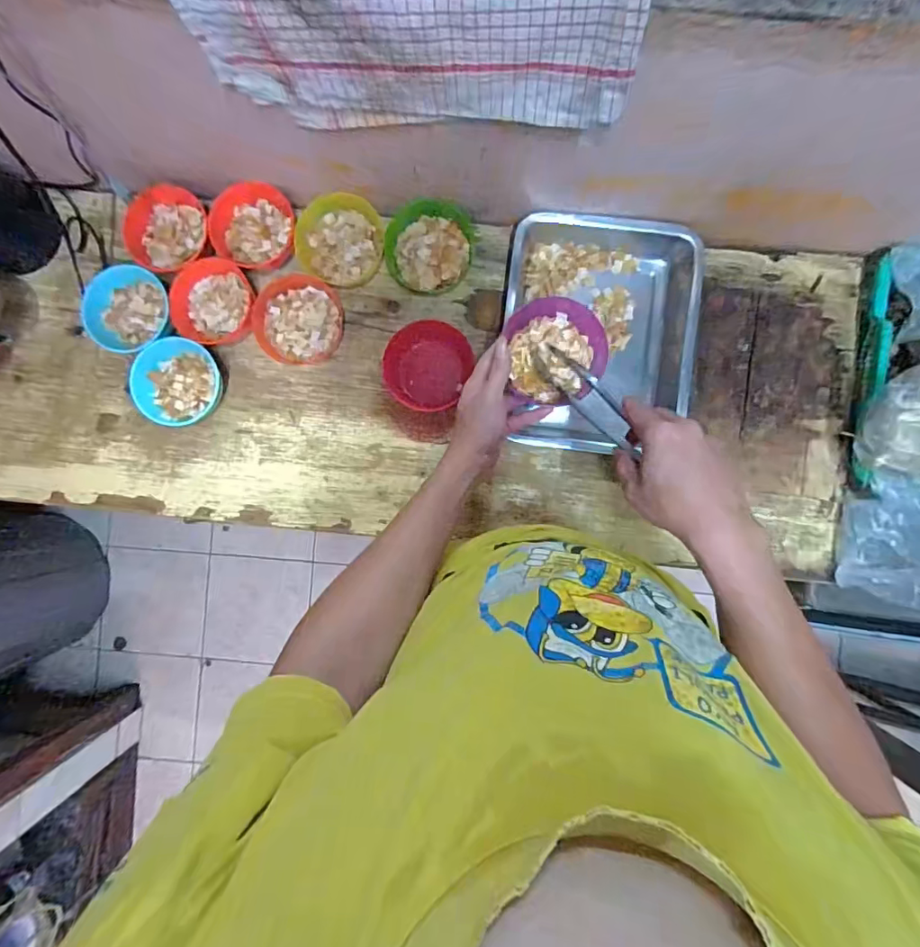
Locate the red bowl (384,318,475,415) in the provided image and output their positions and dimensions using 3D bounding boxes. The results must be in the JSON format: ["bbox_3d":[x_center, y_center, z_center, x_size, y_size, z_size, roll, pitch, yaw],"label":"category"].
[{"bbox_3d":[-0.045,-0.142,0.667,0.103,0.042,0.109,0,90,1],"label":"red bowl"}]

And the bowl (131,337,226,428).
[{"bbox_3d":[-0.373,-0.120,0.677,0.101,0.048,0.114,3,90,1],"label":"bowl"}]

